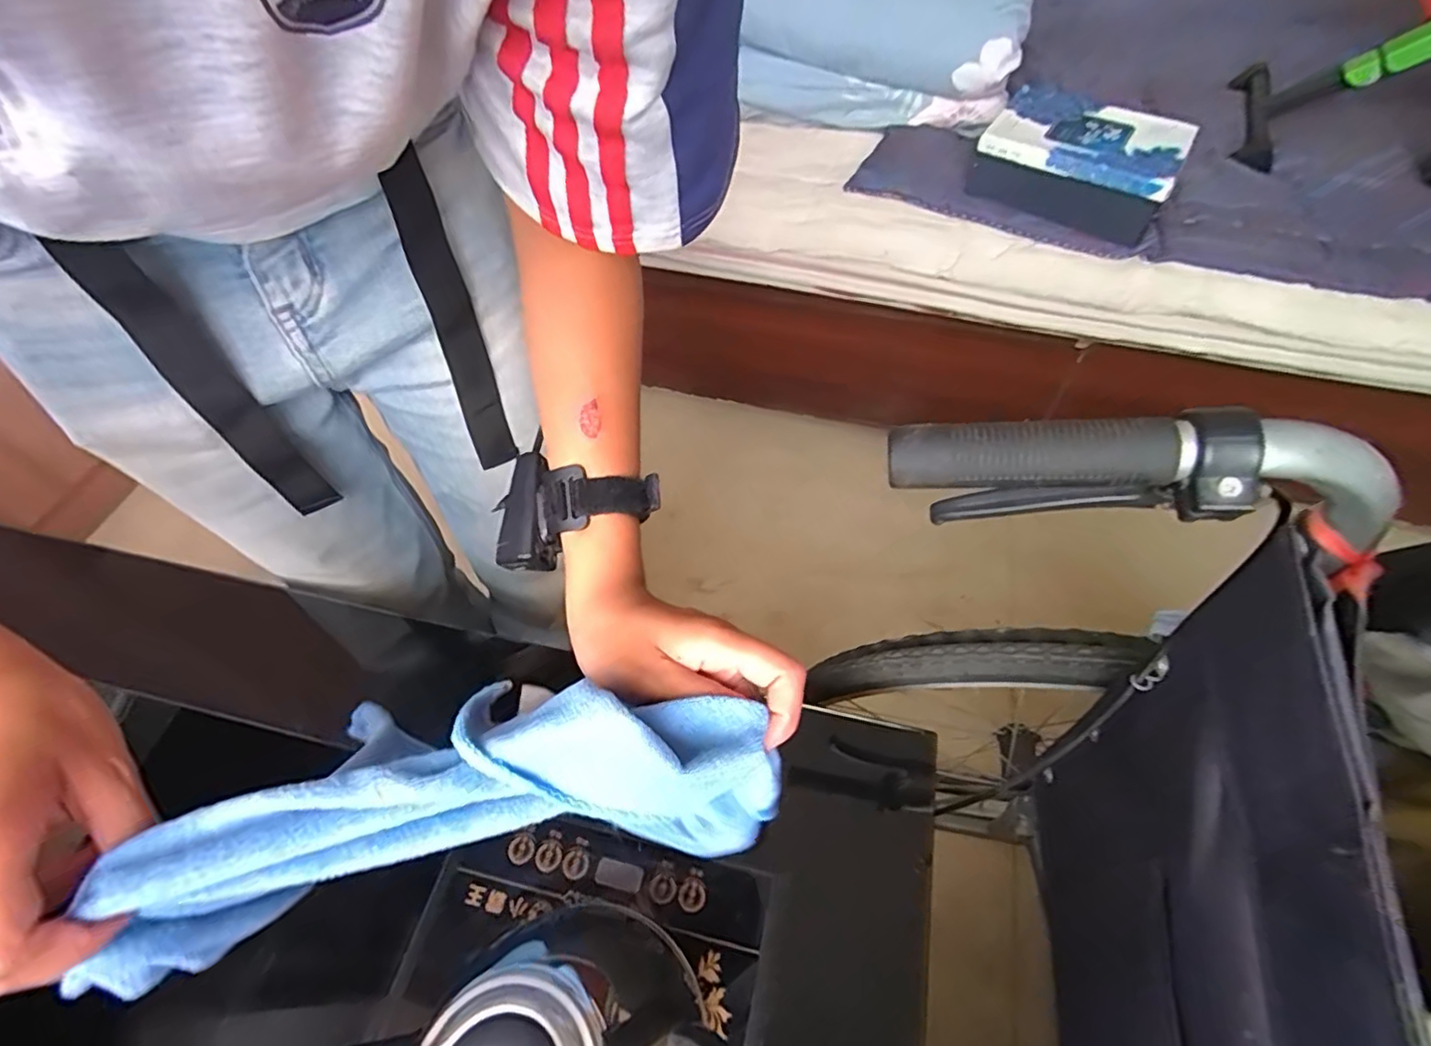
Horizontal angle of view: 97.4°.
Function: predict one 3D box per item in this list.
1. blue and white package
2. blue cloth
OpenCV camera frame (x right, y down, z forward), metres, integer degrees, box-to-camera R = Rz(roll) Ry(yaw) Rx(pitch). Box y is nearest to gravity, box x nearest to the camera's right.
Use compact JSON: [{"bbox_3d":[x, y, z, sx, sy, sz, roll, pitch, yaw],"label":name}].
[{"bbox_3d":[0.544,-0.545,0.948,0.266,0.089,0.230,29,61,20],"label":"blue and white package"},{"bbox_3d":[-0.111,0.124,0.282,0.268,0.093,0.078,-10,56,-9],"label":"blue cloth"}]

